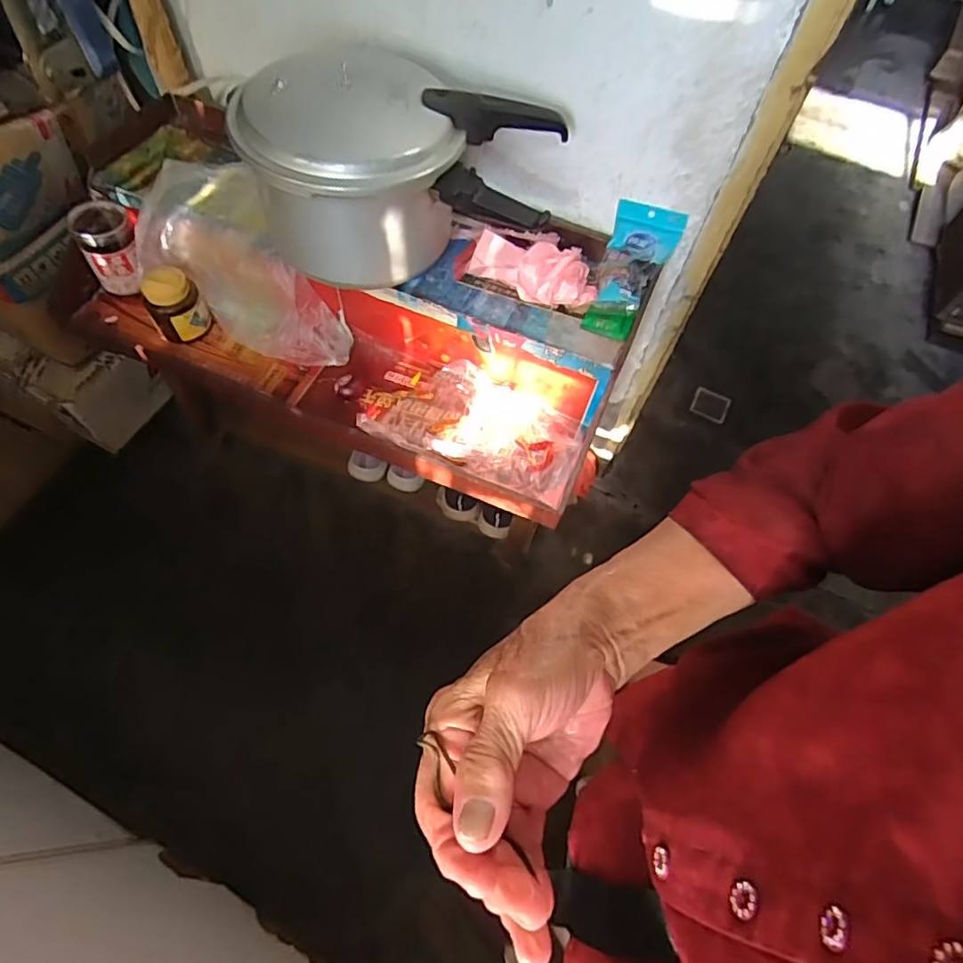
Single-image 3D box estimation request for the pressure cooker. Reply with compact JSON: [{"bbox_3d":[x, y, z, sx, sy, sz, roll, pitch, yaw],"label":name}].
[{"bbox_3d":[-0.104,-0.396,0.748,0.396,0.191,0.213,0,61,-4],"label":"pressure cooker"}]

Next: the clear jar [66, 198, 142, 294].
[{"bbox_3d":[-0.587,-0.370,0.914,0.089,0.107,0.084,2,61,-3],"label":"clear jar"}]

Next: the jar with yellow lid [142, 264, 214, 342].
[{"bbox_3d":[-0.481,-0.281,0.894,0.076,0.091,0.081,2,61,-3],"label":"jar with yellow lid"}]

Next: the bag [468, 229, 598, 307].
[{"bbox_3d":[0.078,-0.299,0.805,0.176,0.062,0.068,20,62,7],"label":"bag"}]

